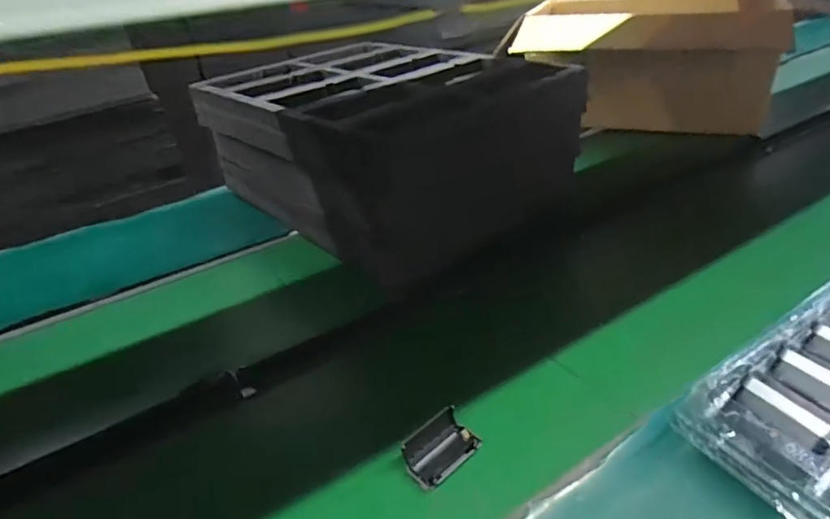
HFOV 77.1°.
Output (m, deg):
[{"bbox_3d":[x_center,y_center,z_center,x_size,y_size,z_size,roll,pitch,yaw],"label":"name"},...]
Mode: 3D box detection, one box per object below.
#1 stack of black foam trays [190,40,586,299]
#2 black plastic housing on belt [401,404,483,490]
[{"bbox_3d":[-0.061,-0.232,0.958,0.434,0.232,0.615,-29,37,-32],"label":"stack of black foam trays"},{"bbox_3d":[0.024,0.181,0.502,0.072,0.020,0.046,-28,37,-31],"label":"black plastic housing on belt"}]

